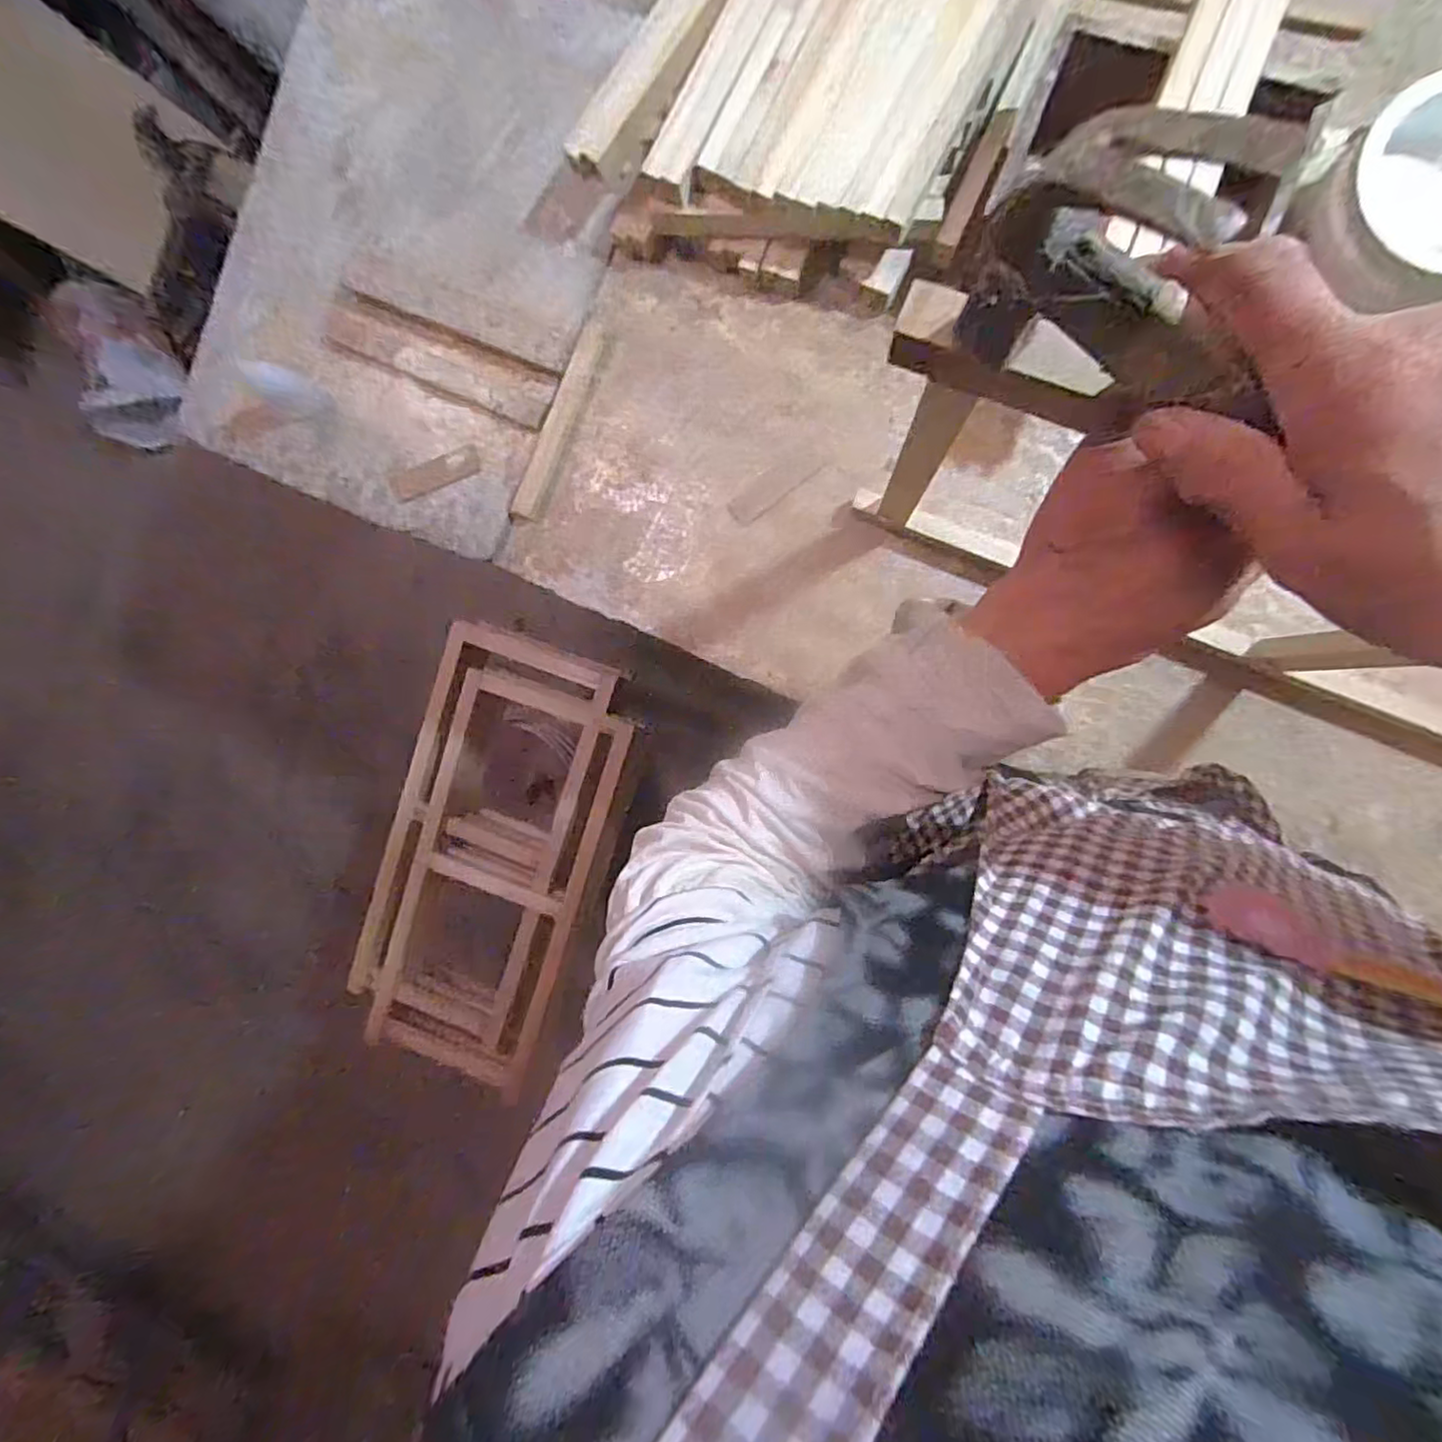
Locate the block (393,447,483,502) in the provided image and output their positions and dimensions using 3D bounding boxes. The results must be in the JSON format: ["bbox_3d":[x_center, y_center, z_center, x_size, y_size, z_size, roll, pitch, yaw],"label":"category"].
[{"bbox_3d":[-0.269,-0.232,0.600,0.090,0.004,0.026,-19,92,7],"label":"block"}]

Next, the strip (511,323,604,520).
[{"bbox_3d":[-0.147,-0.270,0.581,0.023,0.007,0.178,26,97,4],"label":"strip"}]

